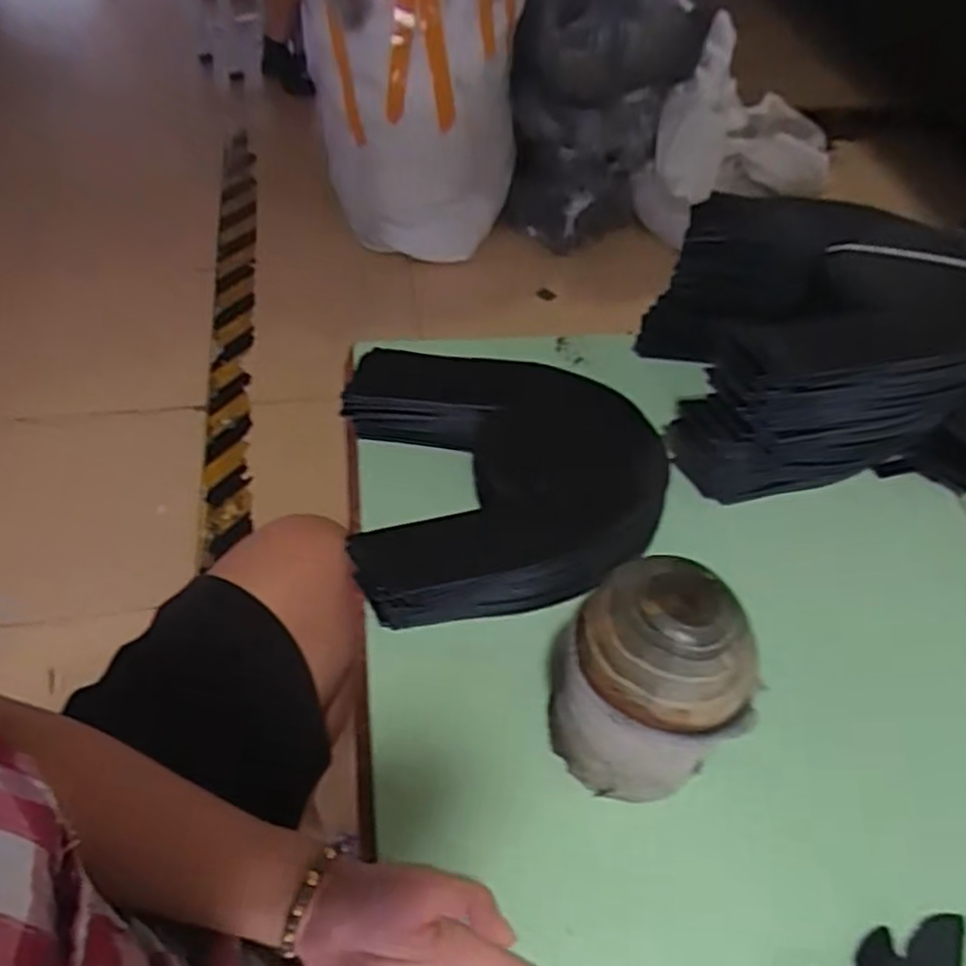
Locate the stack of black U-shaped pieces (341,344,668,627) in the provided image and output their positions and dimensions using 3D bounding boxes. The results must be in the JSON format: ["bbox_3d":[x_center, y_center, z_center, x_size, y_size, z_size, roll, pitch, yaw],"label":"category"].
[{"bbox_3d":[0.018,-0.003,0.593,0.242,0.081,0.224,-4,51,-8],"label":"stack of black U-shaped pieces"}]

